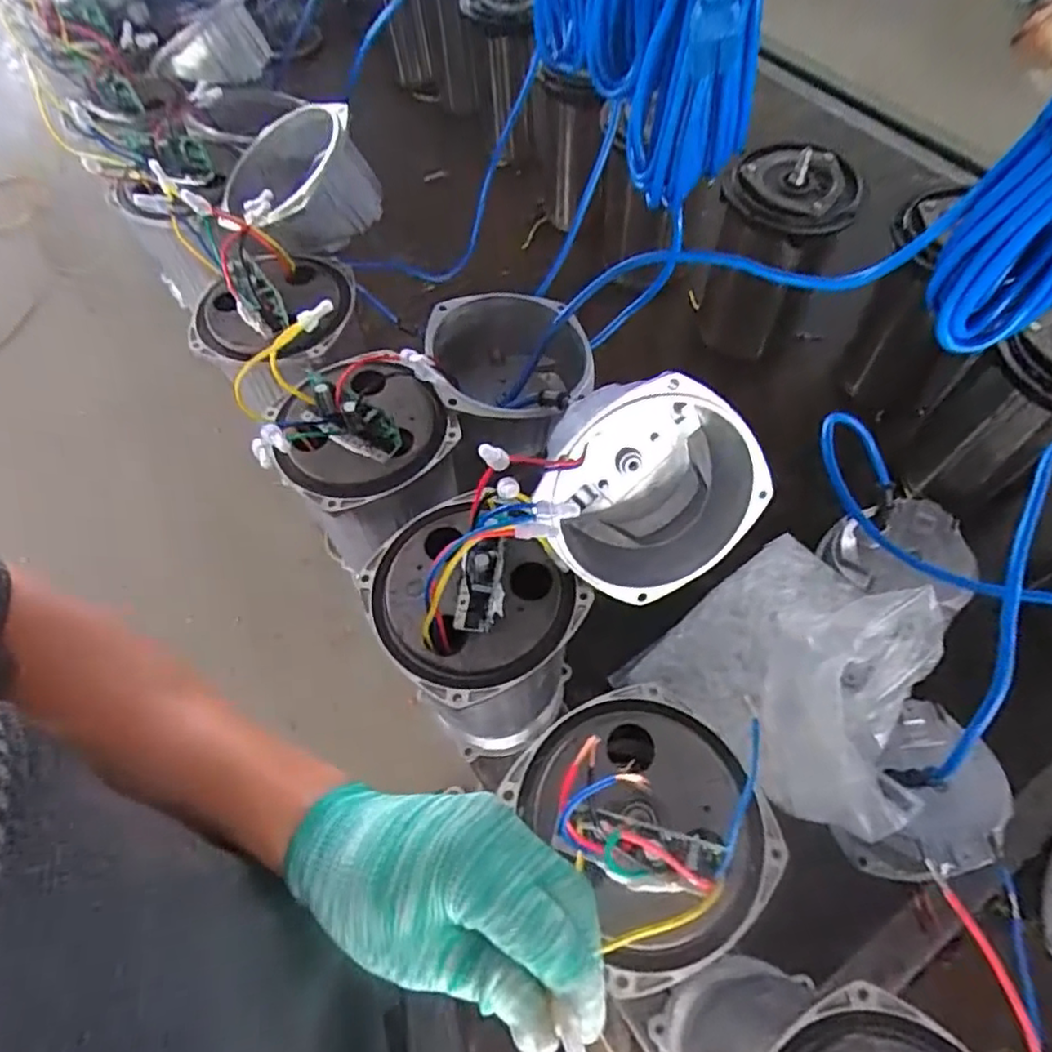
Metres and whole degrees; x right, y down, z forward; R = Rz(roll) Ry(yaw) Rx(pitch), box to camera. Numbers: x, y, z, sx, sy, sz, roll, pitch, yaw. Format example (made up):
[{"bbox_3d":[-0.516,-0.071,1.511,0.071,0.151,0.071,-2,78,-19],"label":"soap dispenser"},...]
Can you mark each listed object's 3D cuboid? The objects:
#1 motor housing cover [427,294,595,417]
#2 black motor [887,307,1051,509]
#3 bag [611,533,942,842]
[{"bbox_3d":[-0.013,-0.131,0.535,0.131,0.086,0.125,-13,62,-5],"label":"motor housing cover"},{"bbox_3d":[0.468,-0.103,0.591,0.110,0.214,0.131,-25,63,-11],"label":"black motor"},{"bbox_3d":[0.229,0.102,0.522,0.187,0.112,0.211,34,68,19],"label":"bag"}]

